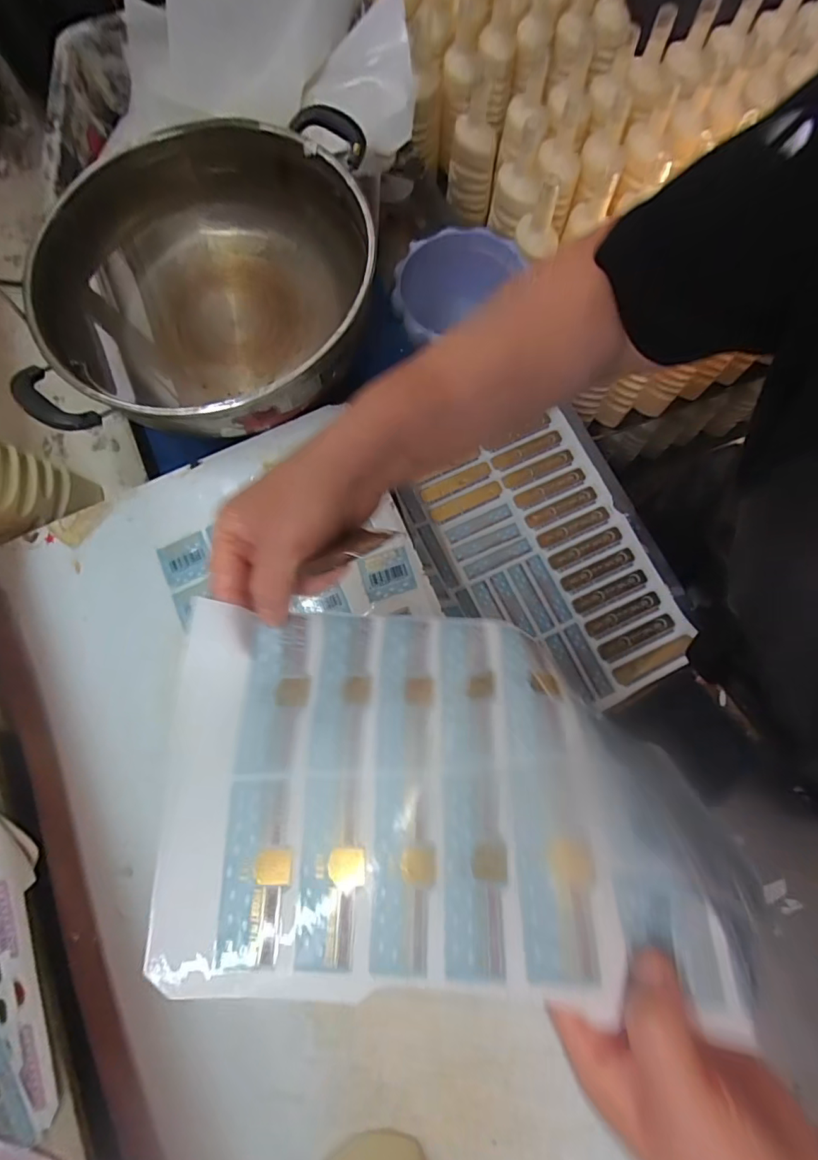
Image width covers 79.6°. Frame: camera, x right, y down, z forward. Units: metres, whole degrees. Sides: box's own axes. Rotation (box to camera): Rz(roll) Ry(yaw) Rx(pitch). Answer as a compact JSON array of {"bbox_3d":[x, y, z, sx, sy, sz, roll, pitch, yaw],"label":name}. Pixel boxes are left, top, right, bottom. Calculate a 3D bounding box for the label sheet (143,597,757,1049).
[{"bbox_3d":[0.001,0.116,0.272,0.284,0.092,0.196,0,77,1],"label":"label sheet"}]

